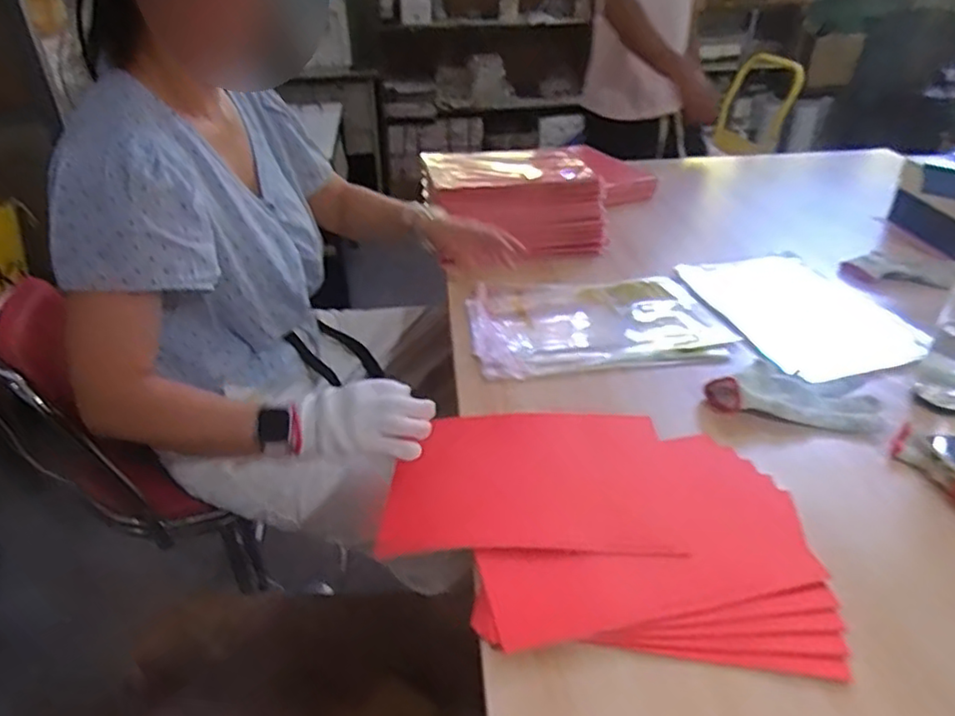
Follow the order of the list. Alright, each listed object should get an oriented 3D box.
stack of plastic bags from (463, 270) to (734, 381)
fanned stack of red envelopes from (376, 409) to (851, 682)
[{"bbox_3d":[0.176,-0.062,0.958,0.370,0.023,0.264,-6,33,-7],"label":"stack of plastic bags"},{"bbox_3d":[0.110,0.150,0.631,0.392,0.036,0.288,2,33,5],"label":"fanned stack of red envelopes"}]

